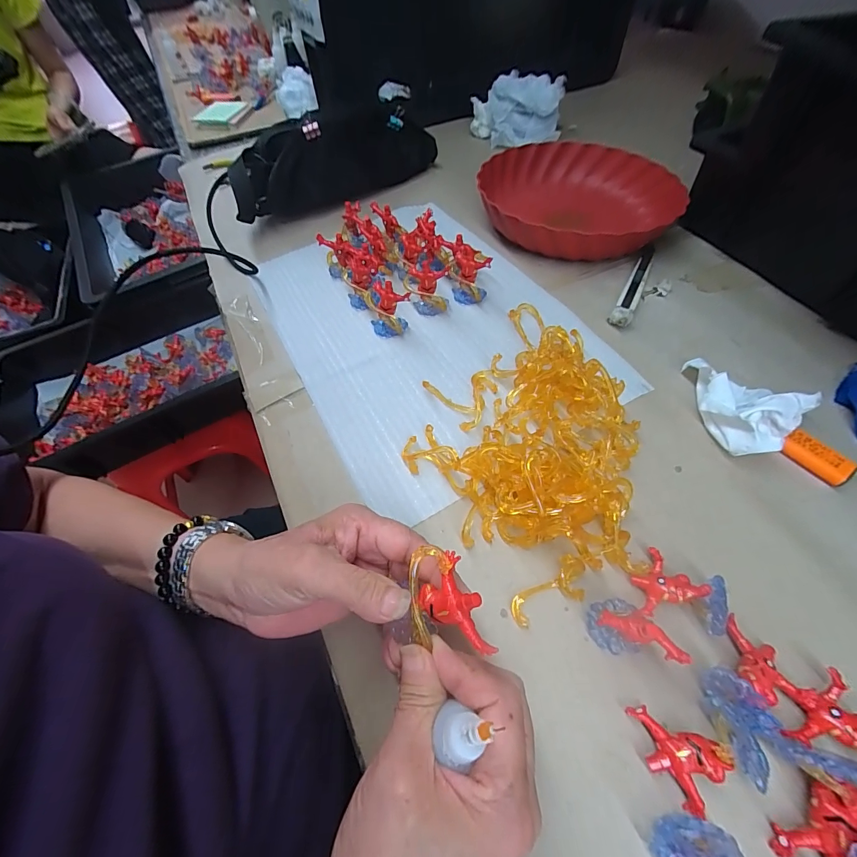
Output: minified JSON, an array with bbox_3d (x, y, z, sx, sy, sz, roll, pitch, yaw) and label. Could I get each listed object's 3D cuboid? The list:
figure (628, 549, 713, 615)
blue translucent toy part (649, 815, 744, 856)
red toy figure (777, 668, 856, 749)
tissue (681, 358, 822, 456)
[{"bbox_3d":[0.152,0.106,0.252,0.040,0.019,0.036,-34,61,-18],"label":"figure"},{"bbox_3d":[0.126,0.200,0.182,0.037,0.030,0.007,-20,81,37],"label":"blue translucent toy part"},{"bbox_3d":[0.218,0.155,0.212,0.047,0.019,0.036,2,57,5],"label":"red toy figure"},{"bbox_3d":[0.267,-0.019,0.321,0.073,0.035,0.098,9,58,9],"label":"tissue"}]

